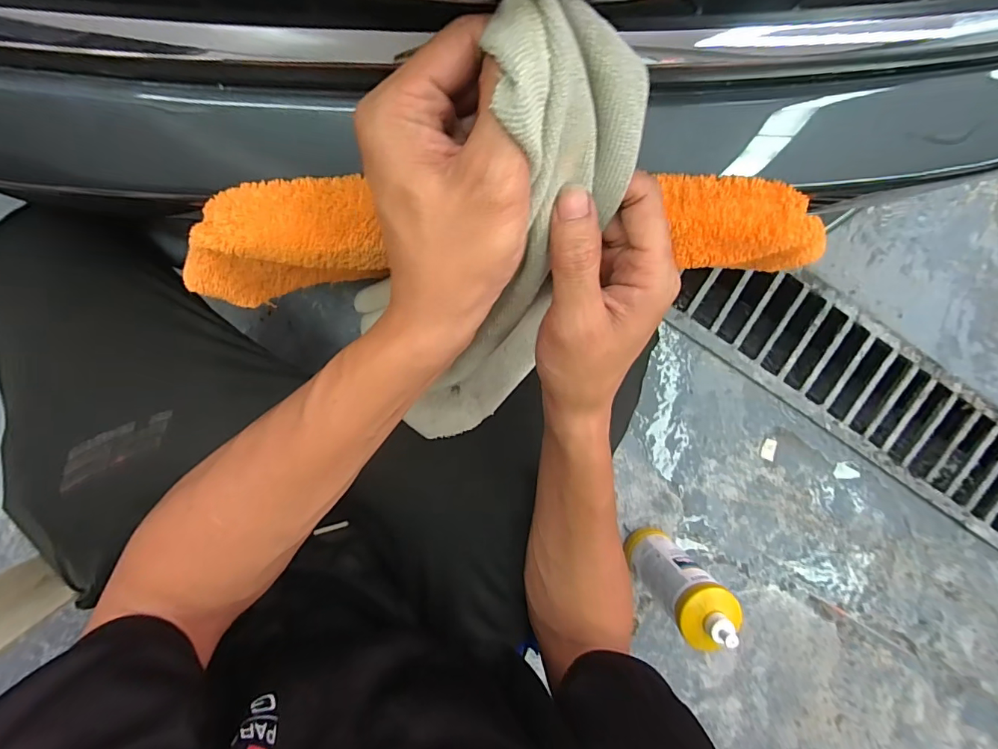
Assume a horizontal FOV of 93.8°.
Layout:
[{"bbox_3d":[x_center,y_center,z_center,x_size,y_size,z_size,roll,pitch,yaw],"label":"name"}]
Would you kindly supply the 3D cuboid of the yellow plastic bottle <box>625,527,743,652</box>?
[{"bbox_3d":[0.260,0.303,0.680,0.081,0.233,0.069,-44,99,0],"label":"yellow plastic bottle"}]

